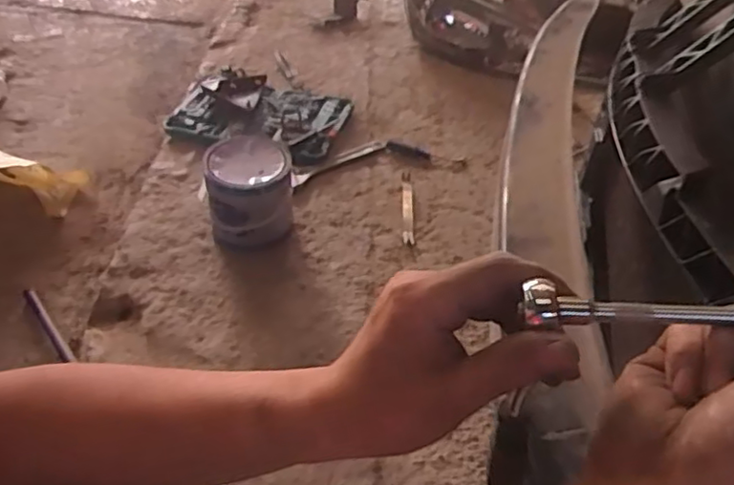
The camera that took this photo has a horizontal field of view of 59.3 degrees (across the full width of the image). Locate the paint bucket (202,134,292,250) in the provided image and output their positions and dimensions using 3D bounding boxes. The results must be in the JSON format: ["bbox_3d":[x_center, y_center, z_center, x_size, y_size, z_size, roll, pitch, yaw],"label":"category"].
[{"bbox_3d":[-0.219,-0.090,1.219,0.156,0.156,0.167,-1,42,-9],"label":"paint bucket"}]

